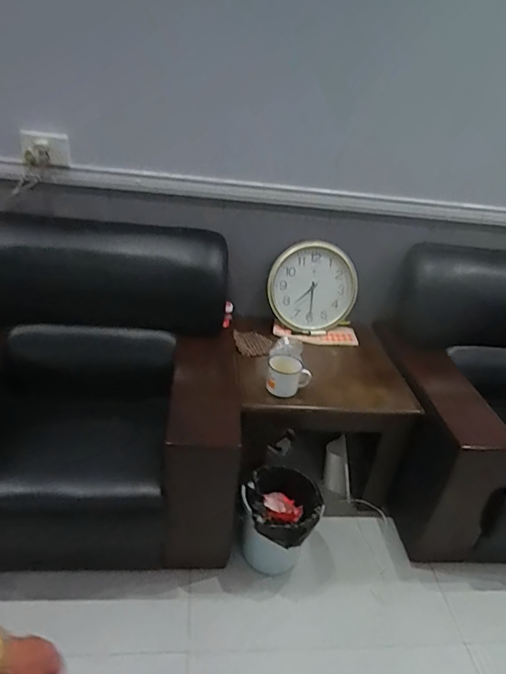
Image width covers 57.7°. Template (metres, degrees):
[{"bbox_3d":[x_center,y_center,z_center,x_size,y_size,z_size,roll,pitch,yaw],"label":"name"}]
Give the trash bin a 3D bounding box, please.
[{"bbox_3d":[0.078,0.582,1.437,0.225,0.253,0.254,19,32,18],"label":"trash bin"}]

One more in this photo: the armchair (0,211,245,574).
[{"bbox_3d":[-0.536,0.128,1.475,0.950,0.769,0.813,2,31,-10],"label":"armchair"}]

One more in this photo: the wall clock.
[{"bbox_3d":[0.234,-0.194,1.785,0.342,0.343,0.032,-2,11,-10],"label":"wall clock"}]

